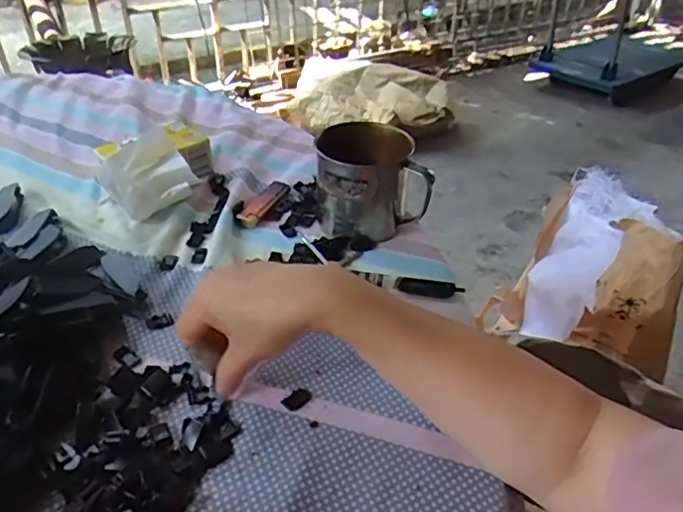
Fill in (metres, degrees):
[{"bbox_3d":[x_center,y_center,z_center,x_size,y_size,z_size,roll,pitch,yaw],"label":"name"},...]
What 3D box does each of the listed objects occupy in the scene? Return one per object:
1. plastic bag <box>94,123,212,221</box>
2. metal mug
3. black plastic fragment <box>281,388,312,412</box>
[{"bbox_3d":[-0.192,-0.092,0.614,0.116,0.058,0.127,-12,40,-17],"label":"plastic bag"},{"bbox_3d":[0.030,-0.071,0.565,0.103,0.090,0.087,1,38,-1],"label":"metal mug"},{"bbox_3d":[-0.031,0.101,0.417,0.014,0.004,0.021,30,46,31],"label":"black plastic fragment"}]

